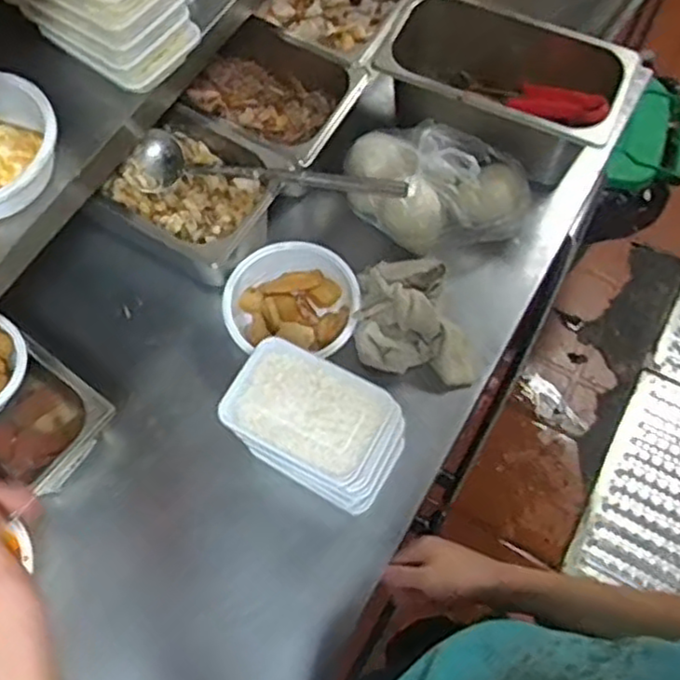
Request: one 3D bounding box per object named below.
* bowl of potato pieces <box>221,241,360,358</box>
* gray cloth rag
[{"bbox_3d":[-0.063,-0.043,0.922,0.171,0.079,0.156,0,67,0],"label":"bowl of potato pieces"},{"bbox_3d":[0.099,-0.027,0.893,0.155,0.086,0.139,7,67,3],"label":"gray cloth rag"}]

